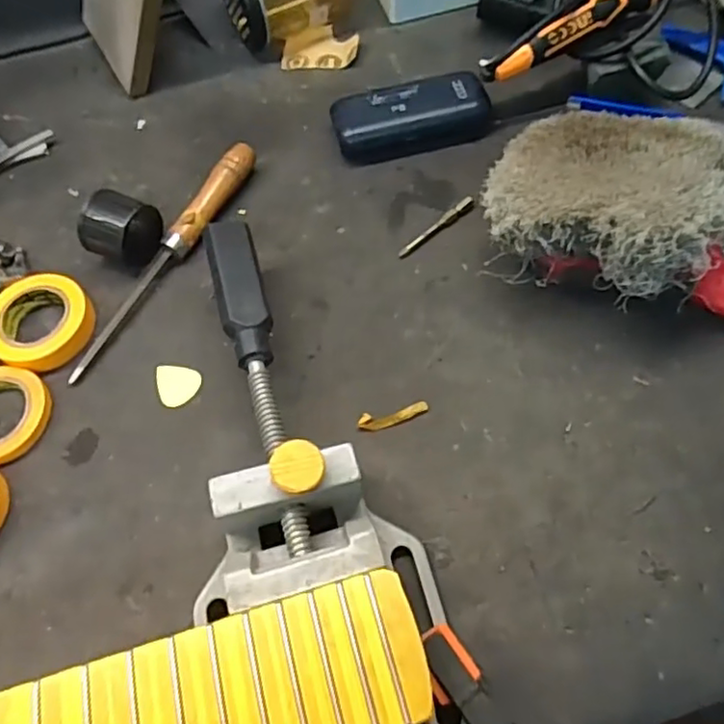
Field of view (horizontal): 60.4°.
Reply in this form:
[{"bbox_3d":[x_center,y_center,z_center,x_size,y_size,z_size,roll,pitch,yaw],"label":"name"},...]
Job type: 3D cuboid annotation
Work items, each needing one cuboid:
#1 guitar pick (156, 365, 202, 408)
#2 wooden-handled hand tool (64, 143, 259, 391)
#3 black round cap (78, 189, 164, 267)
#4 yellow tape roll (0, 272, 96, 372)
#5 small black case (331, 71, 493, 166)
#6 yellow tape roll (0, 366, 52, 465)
[{"bbox_3d":[-0.108,0.014,0.362,0.027,0.004,0.025,7,64,4],"label":"guitar pick"},{"bbox_3d":[-0.123,-0.068,0.395,0.016,0.021,0.187,24,67,15],"label":"wooden-handled hand tool"},{"bbox_3d":[-0.153,-0.084,0.398,0.035,0.043,0.041,24,67,15],"label":"black round cap"},{"bbox_3d":[-0.195,-0.025,0.377,0.060,0.016,0.059,-2,63,3],"label":"yellow tape roll"},{"bbox_3d":[0.035,-0.171,0.435,0.107,0.026,0.042,-13,63,-3],"label":"small black case"},{"bbox_3d":[-0.209,0.028,0.354,0.059,0.013,0.053,19,66,13],"label":"yellow tape roll"}]

